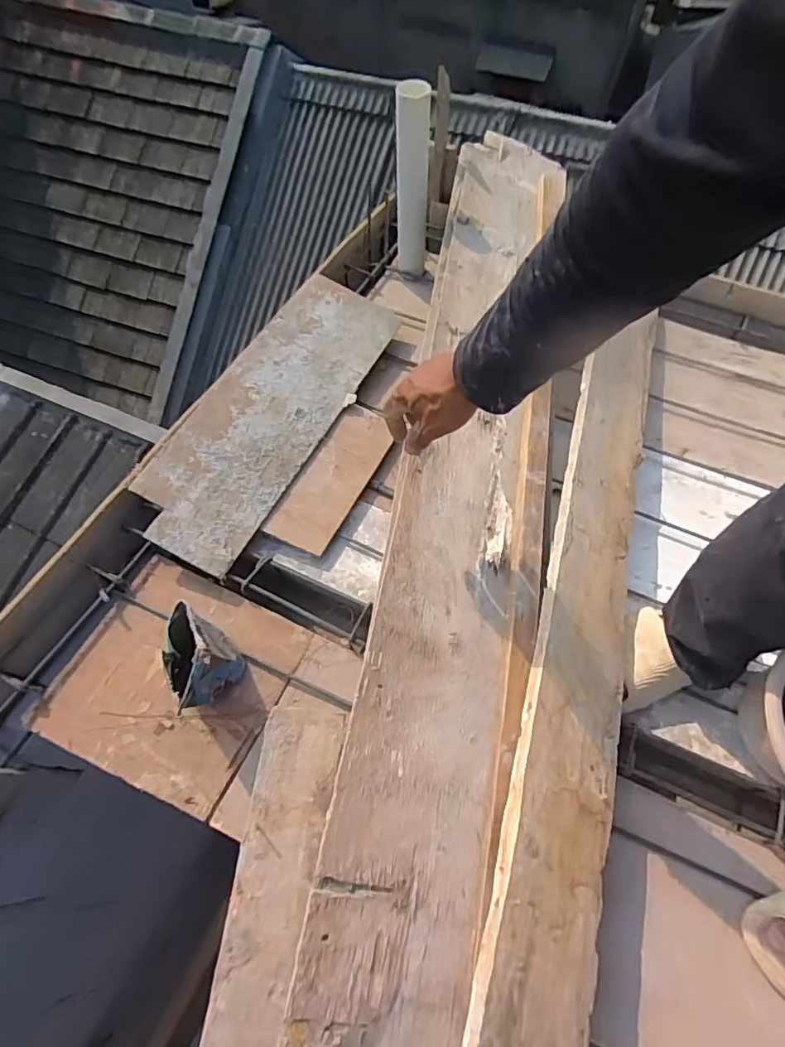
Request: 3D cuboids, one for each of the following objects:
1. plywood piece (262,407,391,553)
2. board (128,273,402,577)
[{"bbox_3d":[-0.099,-0.087,0.958,0.109,0.006,0.302,30,63,0],"label":"plywood piece"},{"bbox_3d":[-0.217,-0.225,0.994,0.224,0.017,0.648,29,64,1],"label":"board"}]

